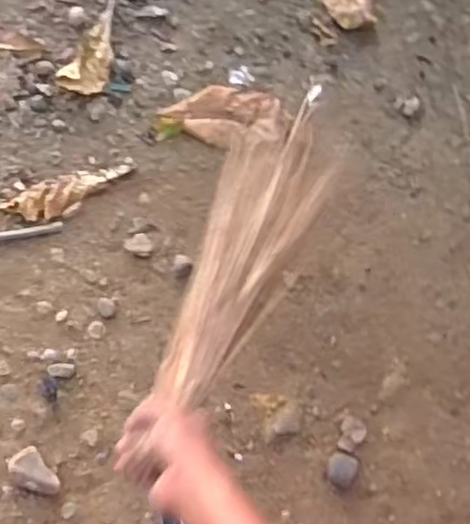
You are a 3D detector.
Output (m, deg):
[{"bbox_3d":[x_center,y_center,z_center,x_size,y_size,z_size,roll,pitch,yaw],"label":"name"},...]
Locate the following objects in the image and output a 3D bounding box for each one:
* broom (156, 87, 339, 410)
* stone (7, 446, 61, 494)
[{"bbox_3d":[0.030,-0.049,0.843,0.143,0.061,0.595,31,43,-4],"label":"broom"},{"bbox_3d":[-0.334,0.354,1.137,0.056,0.031,0.089,-37,88,-11],"label":"stone"}]

